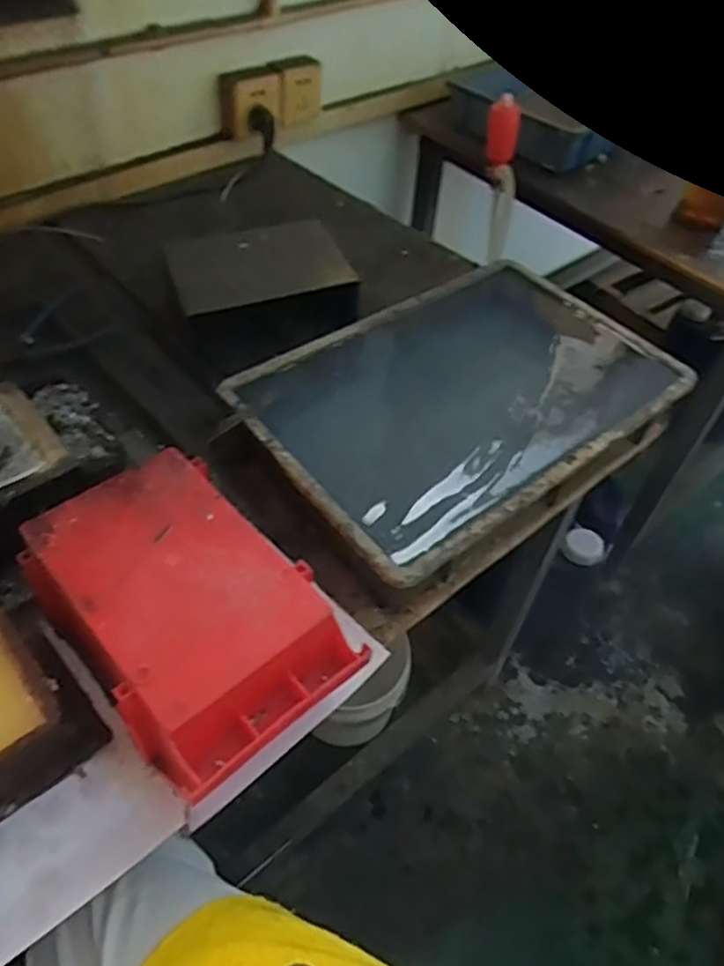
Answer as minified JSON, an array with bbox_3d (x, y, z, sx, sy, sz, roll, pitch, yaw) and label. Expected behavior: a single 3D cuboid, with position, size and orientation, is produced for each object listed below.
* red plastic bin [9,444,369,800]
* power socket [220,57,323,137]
[{"bbox_3d":[-0.133,0.094,0.523,0.157,0.076,0.243,-33,59,-28],"label":"red plastic bin"},{"bbox_3d":[-0.144,-0.628,1.132,0.036,0.092,0.187,38,57,26],"label":"power socket"}]

